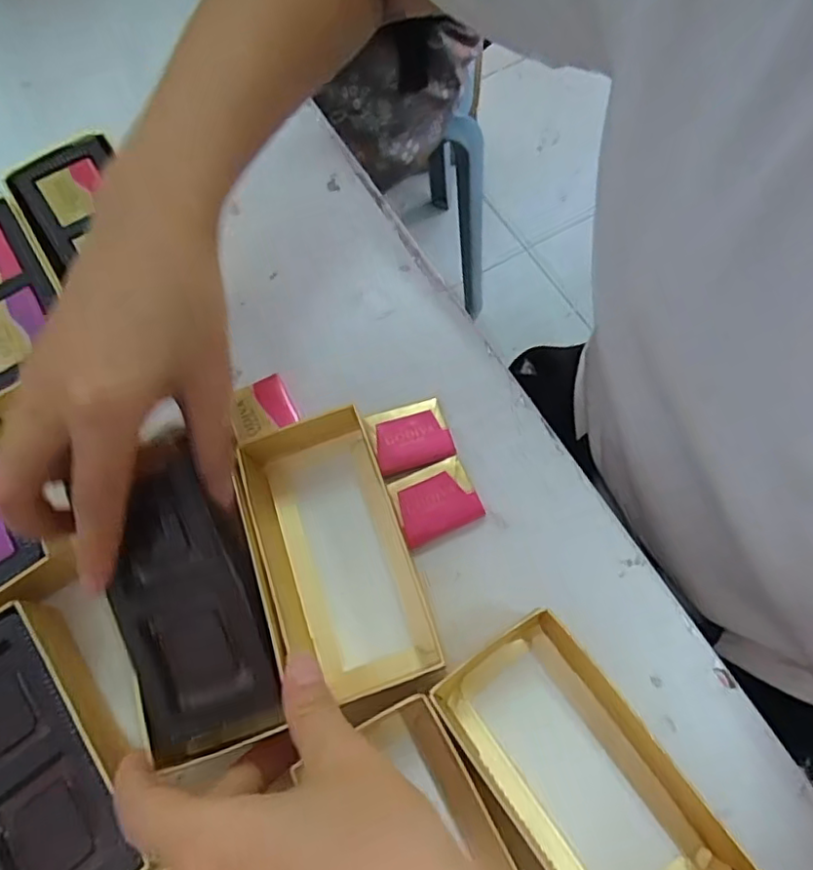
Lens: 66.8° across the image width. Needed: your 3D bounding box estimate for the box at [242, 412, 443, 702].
[{"bbox_3d":[-0.030,0.050,0.264,0.060,0.034,0.112,-19,68,-8],"label":"box"}]

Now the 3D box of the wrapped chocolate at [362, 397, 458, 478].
[{"bbox_3d":[0.002,0.001,0.299,0.038,0.005,0.032,-16,68,-7],"label":"wrapped chocolate"}]

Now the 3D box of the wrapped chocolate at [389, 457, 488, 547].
[{"bbox_3d":[0.013,0.031,0.288,0.037,0.007,0.032,-21,69,-9],"label":"wrapped chocolate"}]

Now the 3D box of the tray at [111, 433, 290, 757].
[{"bbox_3d":[-0.083,0.061,0.236,0.052,0.012,0.113,-13,86,-5],"label":"tray"}]

